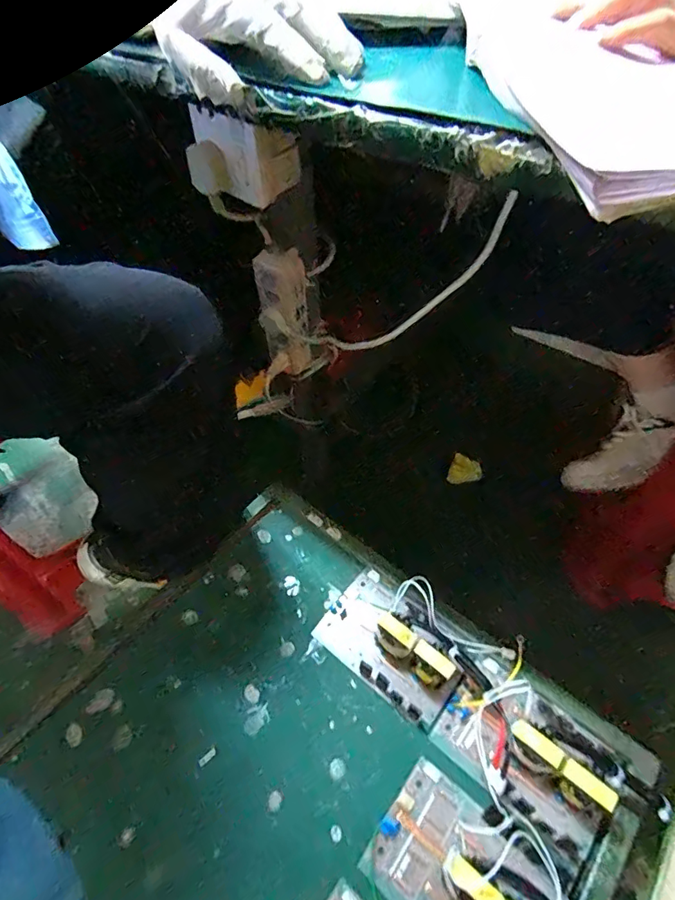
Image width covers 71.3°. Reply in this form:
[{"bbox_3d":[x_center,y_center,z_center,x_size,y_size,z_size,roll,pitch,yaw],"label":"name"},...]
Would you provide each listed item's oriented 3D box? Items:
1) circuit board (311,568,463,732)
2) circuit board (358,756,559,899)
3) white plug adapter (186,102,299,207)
[{"bbox_3d":[0.060,0.214,0.544,0.173,0.055,0.108,34,62,26],"label":"circuit board"},{"bbox_3d":[0.116,0.380,0.410,0.171,0.053,0.114,34,62,26],"label":"circuit board"},{"bbox_3d":[-0.087,-0.272,0.430,0.091,0.065,0.046,22,58,18],"label":"white plug adapter"}]

